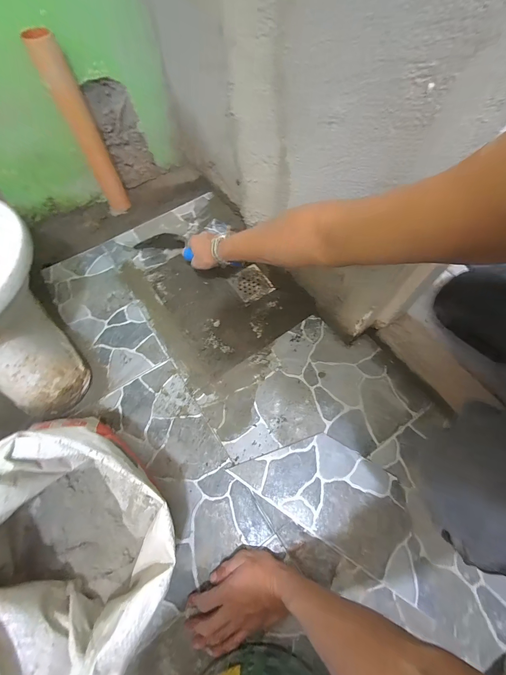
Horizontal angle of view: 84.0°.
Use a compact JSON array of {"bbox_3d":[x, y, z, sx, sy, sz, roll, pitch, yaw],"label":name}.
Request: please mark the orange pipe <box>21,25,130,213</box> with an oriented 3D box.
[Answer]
[{"bbox_3d":[-0.378,-0.456,0.649,0.056,0.344,0.048,-12,65,-6],"label":"orange pipe"}]

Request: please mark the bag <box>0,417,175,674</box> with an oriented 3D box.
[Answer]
[{"bbox_3d":[-0.280,0.284,0.399,0.336,0.200,0.279,30,68,13],"label":"bag"}]

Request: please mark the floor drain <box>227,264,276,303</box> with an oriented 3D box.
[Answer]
[{"bbox_3d":[-0.005,-0.137,0.723,0.085,0.008,0.093,-31,69,-14],"label":"floor drain"}]

